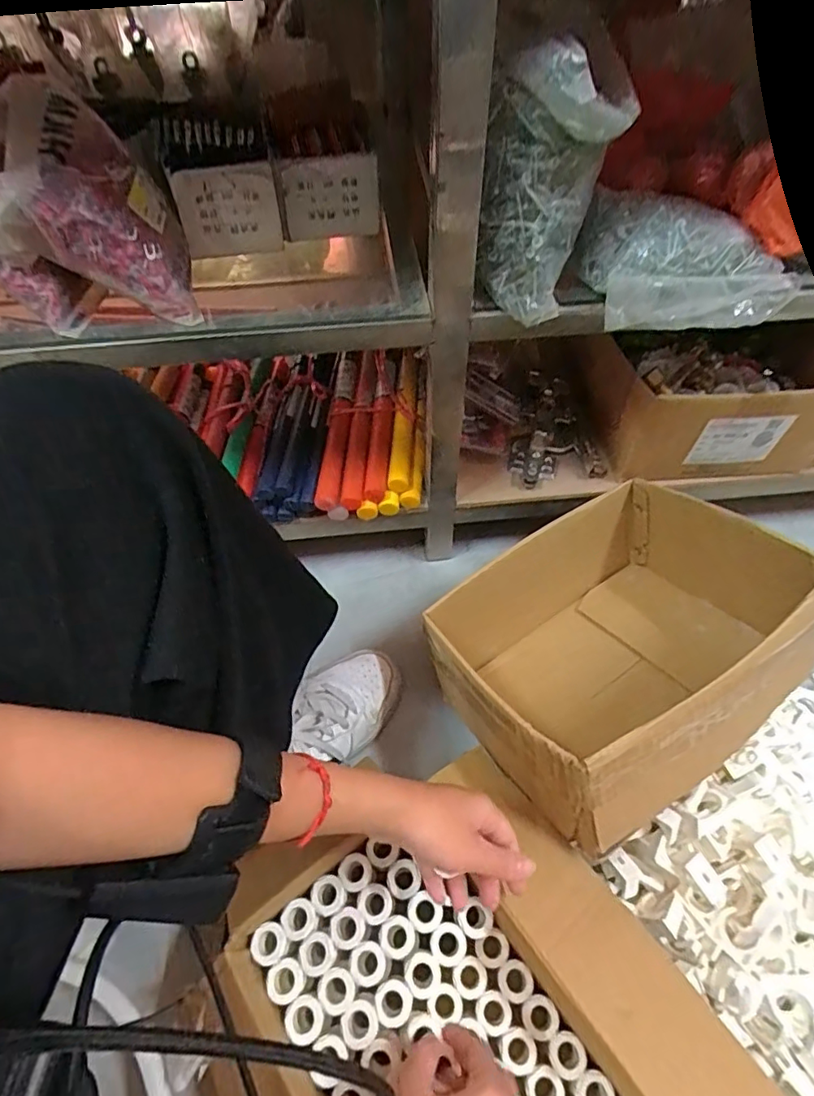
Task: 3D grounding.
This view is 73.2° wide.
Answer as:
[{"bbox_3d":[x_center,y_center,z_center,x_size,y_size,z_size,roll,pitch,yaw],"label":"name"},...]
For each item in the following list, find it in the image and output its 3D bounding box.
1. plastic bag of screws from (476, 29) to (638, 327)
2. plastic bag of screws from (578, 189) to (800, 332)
[{"bbox_3d":[0.096,-0.238,0.369,0.068,0.152,0.070,28,60,19],"label":"plastic bag of screws"},{"bbox_3d":[0.213,-0.228,0.430,0.162,0.058,0.107,-11,55,-7],"label":"plastic bag of screws"}]

